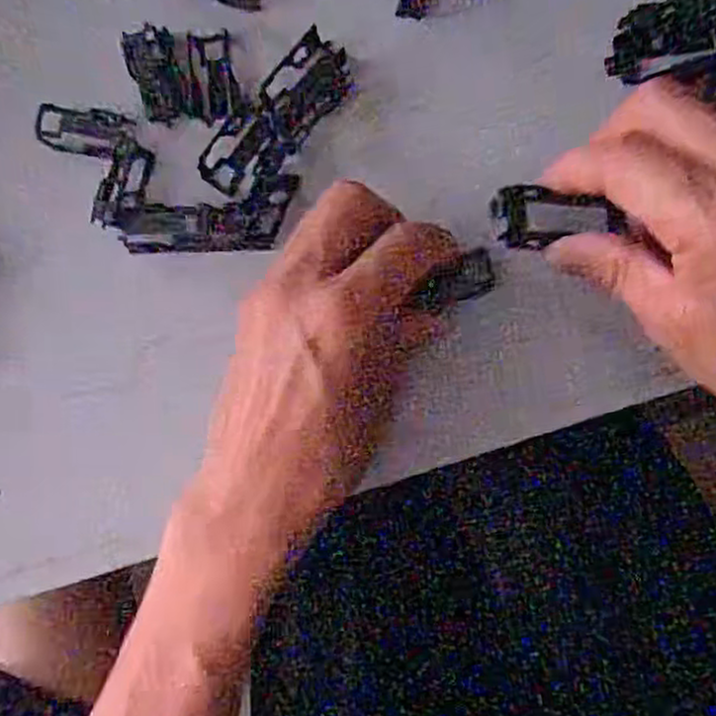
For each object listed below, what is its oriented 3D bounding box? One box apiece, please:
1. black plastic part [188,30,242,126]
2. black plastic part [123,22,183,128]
[{"bbox_3d":[-0.062,-0.123,0.323,0.018,0.004,0.039,-12,86,4],"label":"black plastic part"},{"bbox_3d":[-0.088,-0.123,0.323,0.021,0.004,0.042,-14,86,3],"label":"black plastic part"}]

